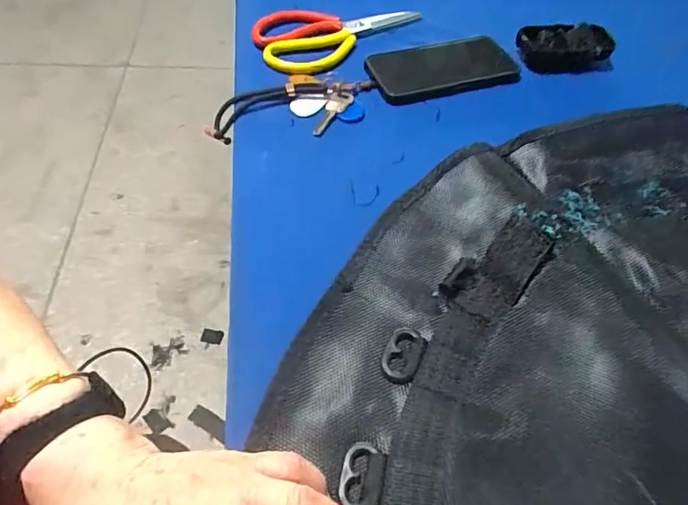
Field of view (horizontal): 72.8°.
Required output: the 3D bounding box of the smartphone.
[{"bbox_3d":[0.110,-0.204,0.514,0.164,0.017,0.075,-16,57,-16],"label":"smartphone"}]

